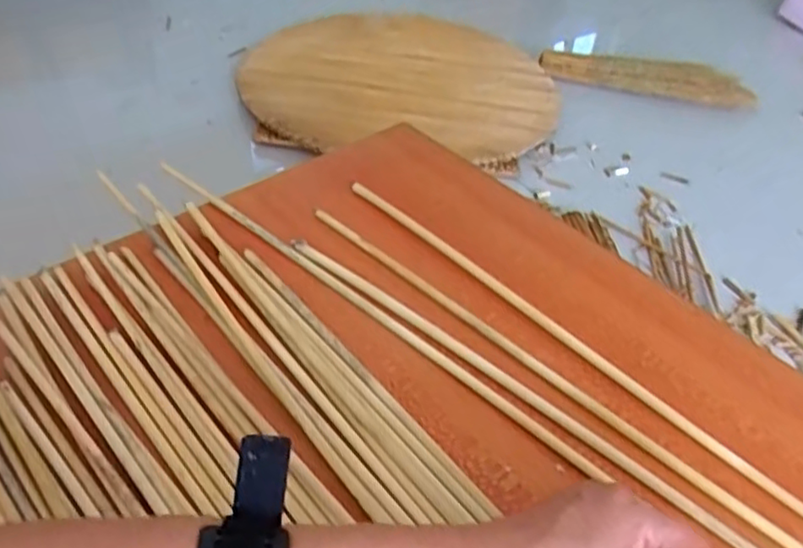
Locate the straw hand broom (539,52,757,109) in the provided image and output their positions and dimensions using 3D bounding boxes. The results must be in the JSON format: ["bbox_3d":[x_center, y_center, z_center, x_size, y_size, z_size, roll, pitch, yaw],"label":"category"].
[{"bbox_3d":[0.484,-0.391,1.306,0.406,0.060,0.050,12,45,6],"label":"straw hand broom"}]

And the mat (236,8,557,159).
[{"bbox_3d":[0.004,-0.387,1.252,0.555,0.042,0.548,3,45,-3],"label":"mat"}]

